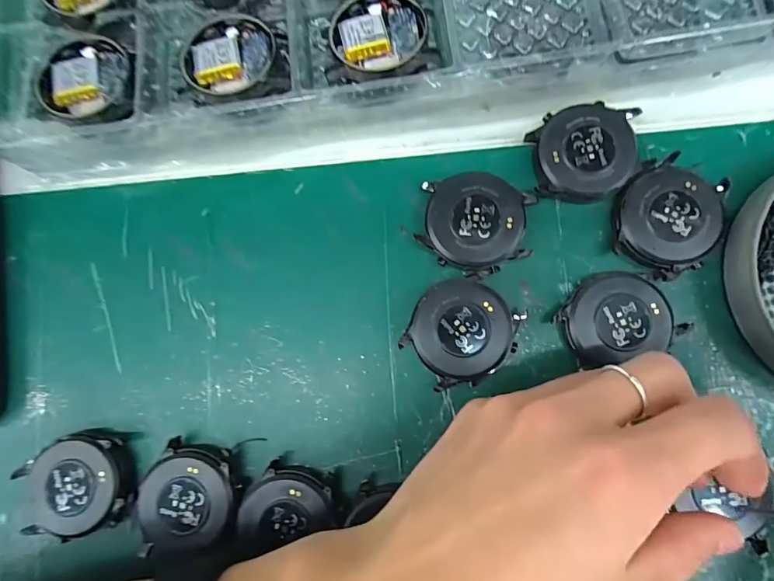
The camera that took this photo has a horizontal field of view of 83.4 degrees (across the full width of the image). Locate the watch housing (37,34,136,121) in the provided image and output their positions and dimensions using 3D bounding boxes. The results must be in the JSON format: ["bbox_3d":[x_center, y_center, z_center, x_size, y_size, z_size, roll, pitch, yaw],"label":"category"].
[{"bbox_3d":[-0.141,-0.101,0.205,0.044,0.010,0.045,-6,83,3],"label":"watch housing"}]

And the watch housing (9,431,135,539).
[{"bbox_3d":[-0.142,0.089,0.199,0.052,0.013,0.043,-18,82,1],"label":"watch housing"}]

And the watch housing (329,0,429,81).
[{"bbox_3d":[-0.004,-0.120,0.203,0.043,0.012,0.044,0,83,4],"label":"watch housing"}]

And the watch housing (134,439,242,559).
[{"bbox_3d":[-0.089,0.091,0.197,0.044,0.014,0.045,-11,82,2],"label":"watch housing"}]

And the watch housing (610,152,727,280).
[{"bbox_3d":[0.127,-0.032,0.196,0.044,0.009,0.049,37,86,7],"label":"watch housing"}]

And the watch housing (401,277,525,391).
[{"bbox_3d":[0.034,0.018,0.197,0.047,0.011,0.044,-40,82,-2],"label":"watch housing"}]

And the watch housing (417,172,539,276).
[{"bbox_3d":[0.041,-0.031,0.203,0.048,0.011,0.047,2,83,4],"label":"watch housing"}]

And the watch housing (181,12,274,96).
[{"bbox_3d":[-0.075,-0.111,0.206,0.042,0.010,0.042,0,83,4],"label":"watch housing"}]

